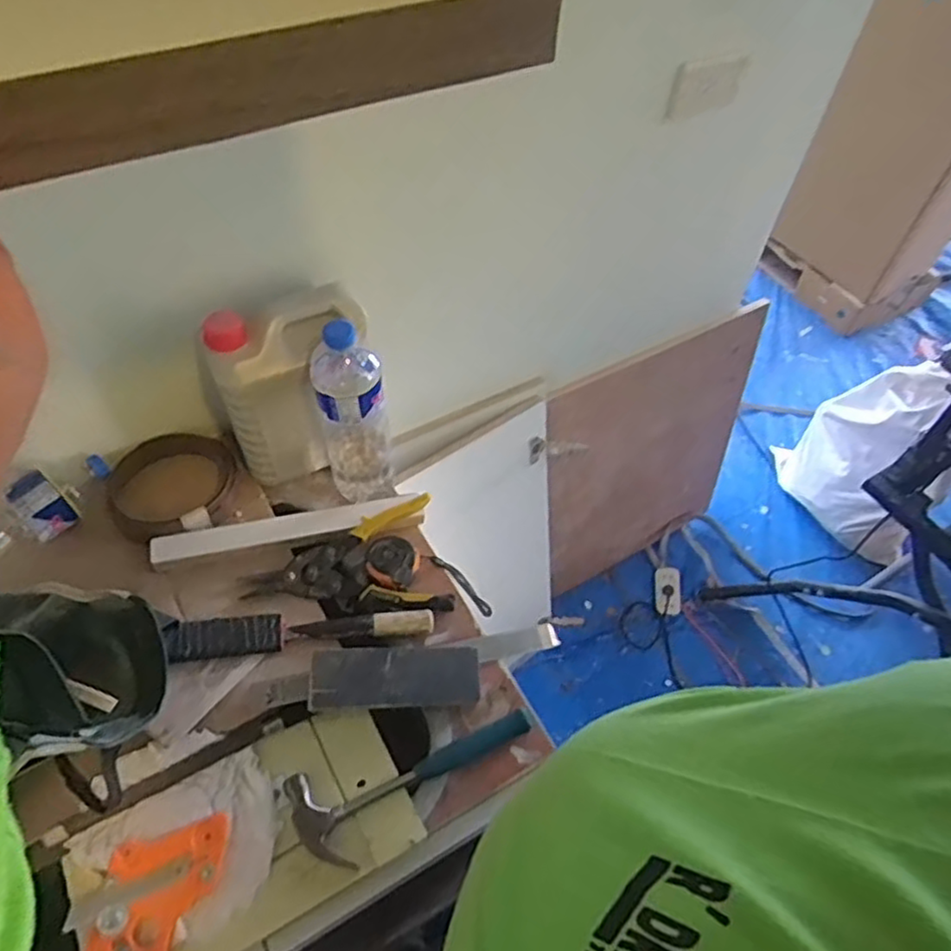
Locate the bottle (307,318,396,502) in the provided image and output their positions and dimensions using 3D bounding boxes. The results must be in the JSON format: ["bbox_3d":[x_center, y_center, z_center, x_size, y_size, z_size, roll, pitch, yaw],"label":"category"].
[{"bbox_3d":[-0.143,-0.073,0.807,0.071,0.270,0.084,-9,54,-10],"label":"bottle"}]

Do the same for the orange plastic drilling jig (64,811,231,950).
[{"bbox_3d":[-0.302,0.383,0.617,0.088,0.039,0.182,26,56,15],"label":"orange plastic drilling jig"}]

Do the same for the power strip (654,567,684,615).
[{"bbox_3d":[0.511,0.302,1.826,0.066,0.039,0.122,7,53,2],"label":"power strip"}]

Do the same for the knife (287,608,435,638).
[{"bbox_3d":[-0.124,0.168,0.775,0.153,0.022,0.025,-5,54,-7],"label":"knife"}]

